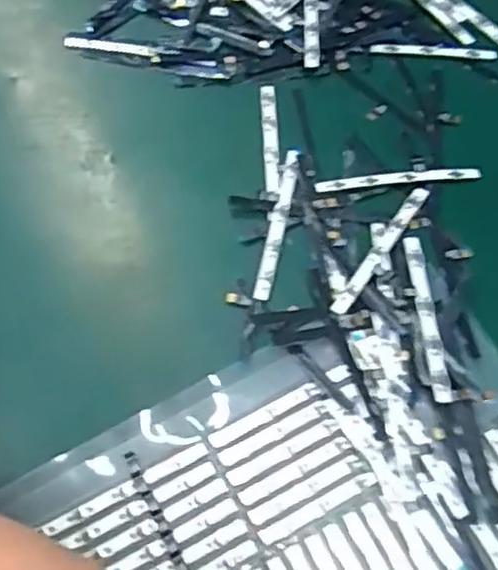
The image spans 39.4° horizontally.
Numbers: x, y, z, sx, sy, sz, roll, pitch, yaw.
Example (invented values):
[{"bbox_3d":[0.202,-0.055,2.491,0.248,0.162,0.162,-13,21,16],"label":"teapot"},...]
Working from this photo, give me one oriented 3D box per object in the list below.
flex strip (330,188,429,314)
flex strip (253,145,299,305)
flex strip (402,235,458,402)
[{"bbox_3d":[0.046,-0.013,0.238,0.005,0.005,0.059,33,72,13],"label":"flex strip"},{"bbox_3d":[0.010,-0.022,0.243,0.005,0.004,0.059,12,68,5],"label":"flex strip"},{"bbox_3d":[0.058,0.010,0.225,0.007,0.004,0.059,-3,61,-2],"label":"flex strip"}]

